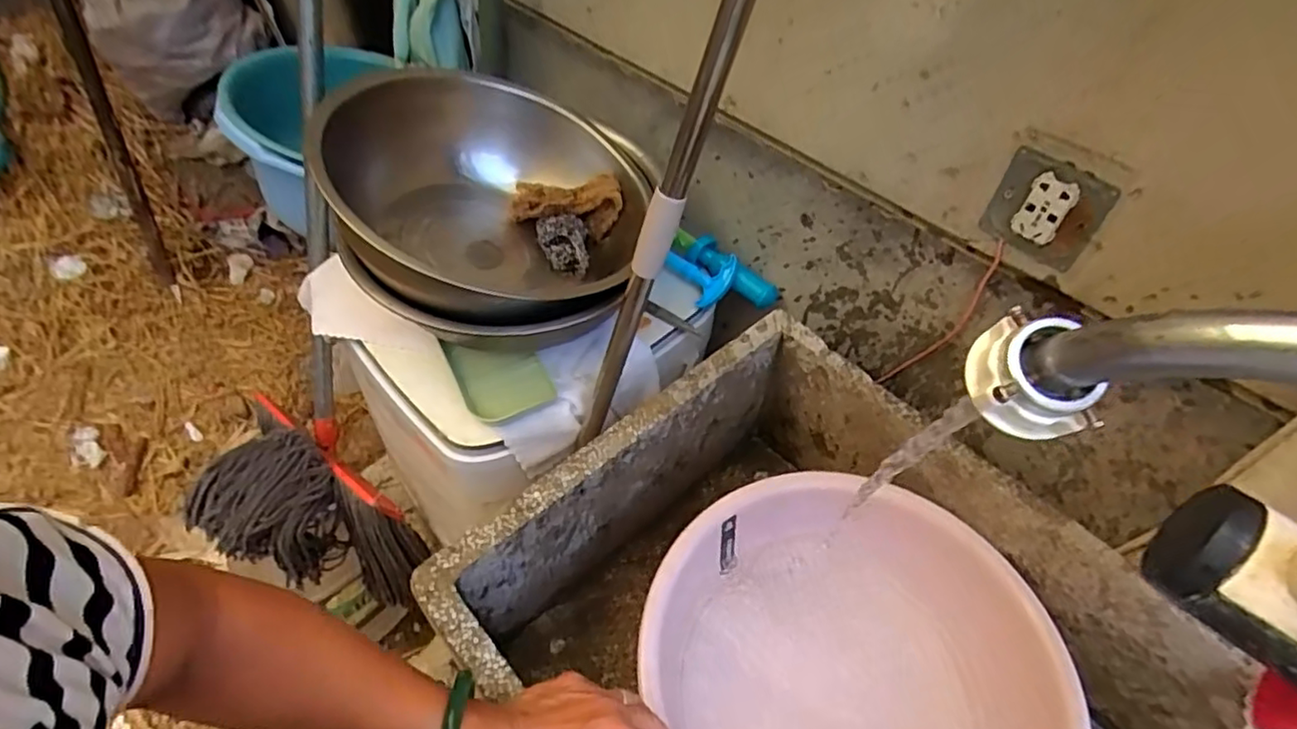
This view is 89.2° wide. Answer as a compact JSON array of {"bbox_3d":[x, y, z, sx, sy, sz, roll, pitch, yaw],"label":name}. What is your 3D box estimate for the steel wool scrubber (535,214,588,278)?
[{"bbox_3d":[-0.104,-0.146,0.793,0.060,0.055,0.067,-3,49,-5],"label":"steel wool scrubber"}]

